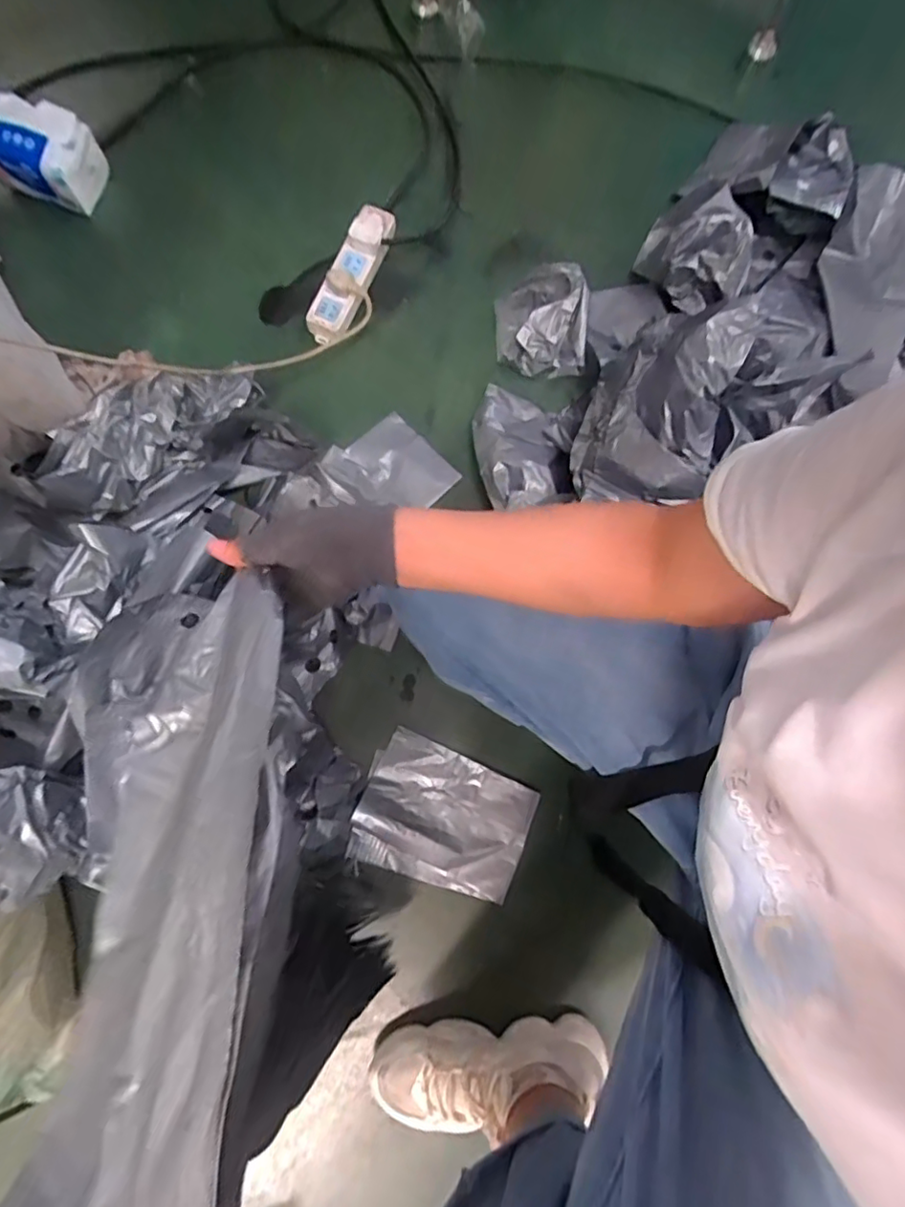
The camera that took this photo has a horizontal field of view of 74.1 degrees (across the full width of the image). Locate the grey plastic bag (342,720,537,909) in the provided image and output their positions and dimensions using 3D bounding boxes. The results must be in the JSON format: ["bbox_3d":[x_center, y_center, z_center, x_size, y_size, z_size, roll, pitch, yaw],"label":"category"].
[{"bbox_3d":[-0.009,0.277,0.776,0.218,0.026,0.166,19,79,2],"label":"grey plastic bag"}]

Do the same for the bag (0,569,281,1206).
[{"bbox_3d":[-0.173,0.168,0.370,0.121,0.078,0.390,0,58,-1],"label":"bag"}]

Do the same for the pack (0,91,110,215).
[{"bbox_3d":[-0.599,-0.658,0.875,0.139,0.096,0.103,28,80,4],"label":"pack"}]

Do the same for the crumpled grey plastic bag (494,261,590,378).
[{"bbox_3d":[0.132,-0.416,0.875,0.128,0.081,0.137,2,79,-1],"label":"crumpled grey plastic bag"}]

